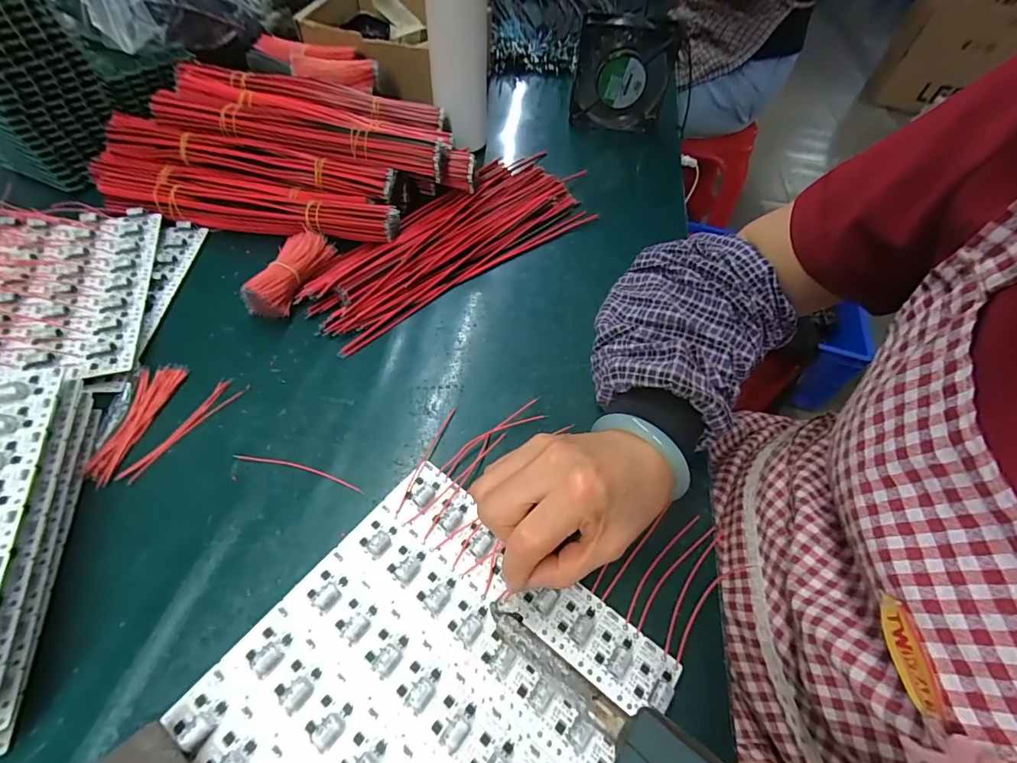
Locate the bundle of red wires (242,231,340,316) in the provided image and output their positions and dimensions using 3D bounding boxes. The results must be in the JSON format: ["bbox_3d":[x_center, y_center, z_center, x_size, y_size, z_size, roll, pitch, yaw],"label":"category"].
[{"bbox_3d":[-0.197,-0.102,0.409,0.037,0.025,0.098,18,55,8],"label":"bundle of red wires"}]

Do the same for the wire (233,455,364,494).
[{"bbox_3d":[-0.146,0.062,0.317,0.096,0.004,0.008,14,55,5],"label":"wire"}]

